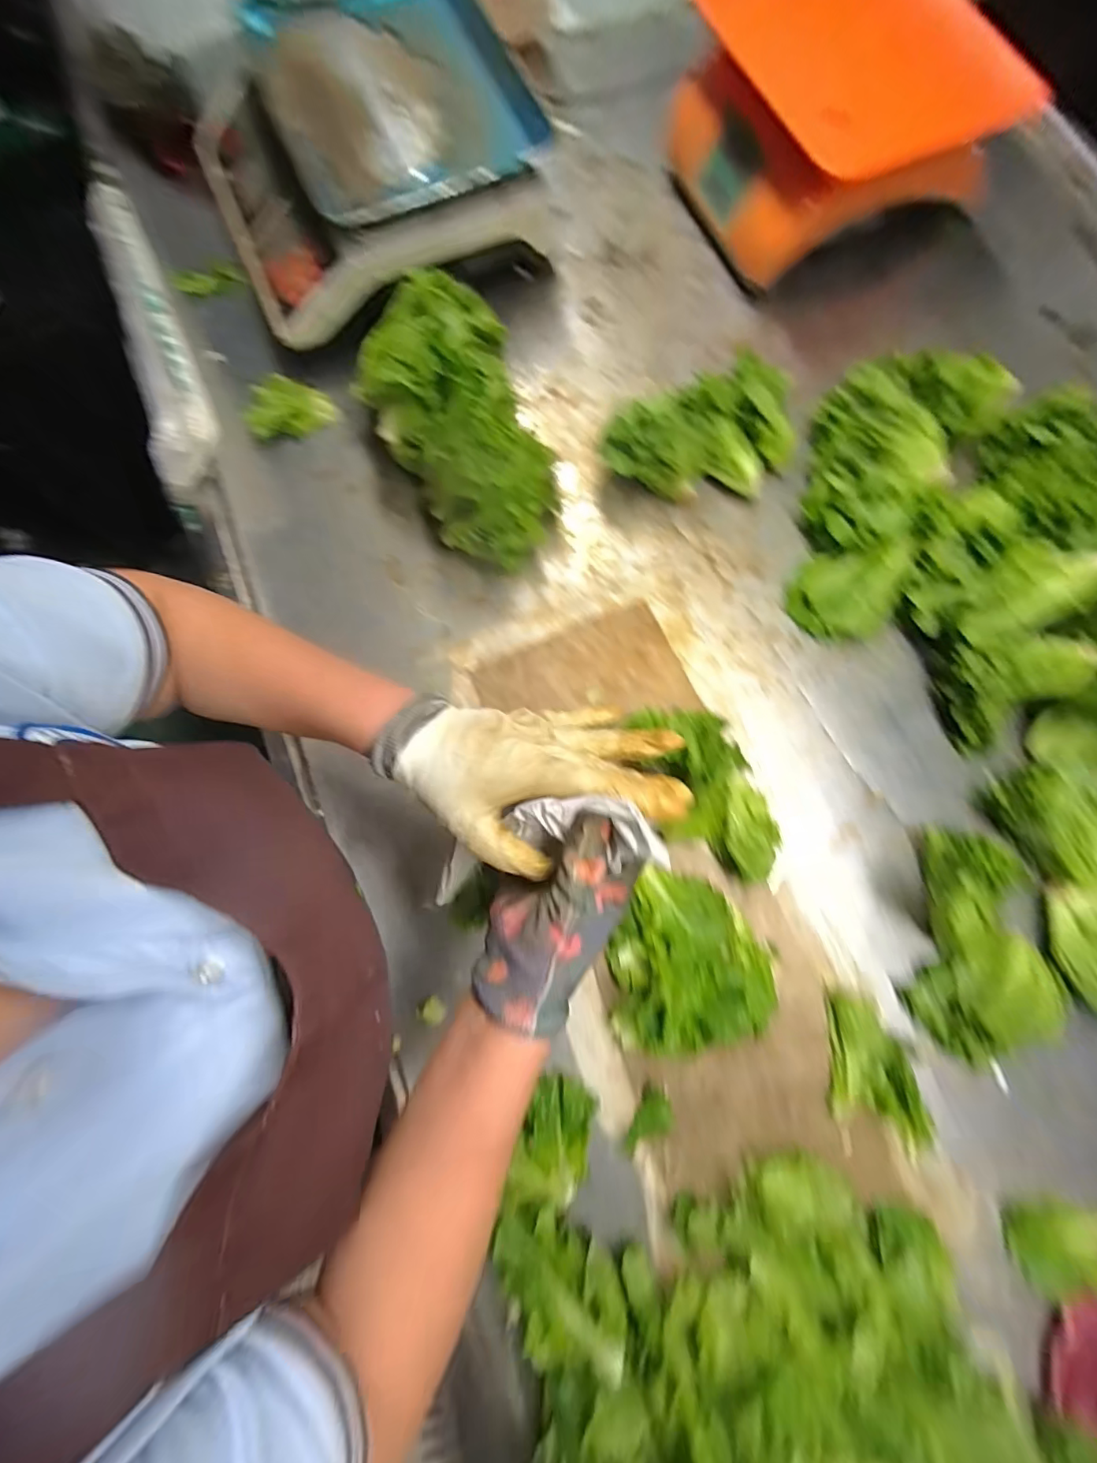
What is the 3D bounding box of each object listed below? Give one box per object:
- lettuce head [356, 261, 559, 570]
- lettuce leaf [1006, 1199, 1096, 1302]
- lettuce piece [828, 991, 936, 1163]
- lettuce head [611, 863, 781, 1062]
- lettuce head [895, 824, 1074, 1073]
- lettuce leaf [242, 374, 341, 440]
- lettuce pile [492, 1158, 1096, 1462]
[{"bbox_3d":[-0.089,-0.297,0.483,0.143,0.113,0.272,-16,80,-2],"label":"lettuce head"},{"bbox_3d":[0.402,0.394,0.385,0.082,0.024,0.052,-13,80,-1],"label":"lettuce leaf"},{"bbox_3d":[0.258,0.277,0.407,0.061,0.025,0.122,-11,80,-1],"label":"lettuce piece"},{"bbox_3d":[0.120,0.197,0.411,0.132,0.049,0.137,0,80,1],"label":"lettuce head"},{"bbox_3d":[0.347,0.173,0.404,0.094,0.069,0.180,1,80,1],"label":"lettuce head"},{"bbox_3d":[-0.278,-0.353,0.547,0.094,0.018,0.070,7,80,2],"label":"lettuce leaf"},{"bbox_3d":[0.175,0.493,0.331,0.371,0.101,0.322,-11,80,-1],"label":"lettuce pile"}]

